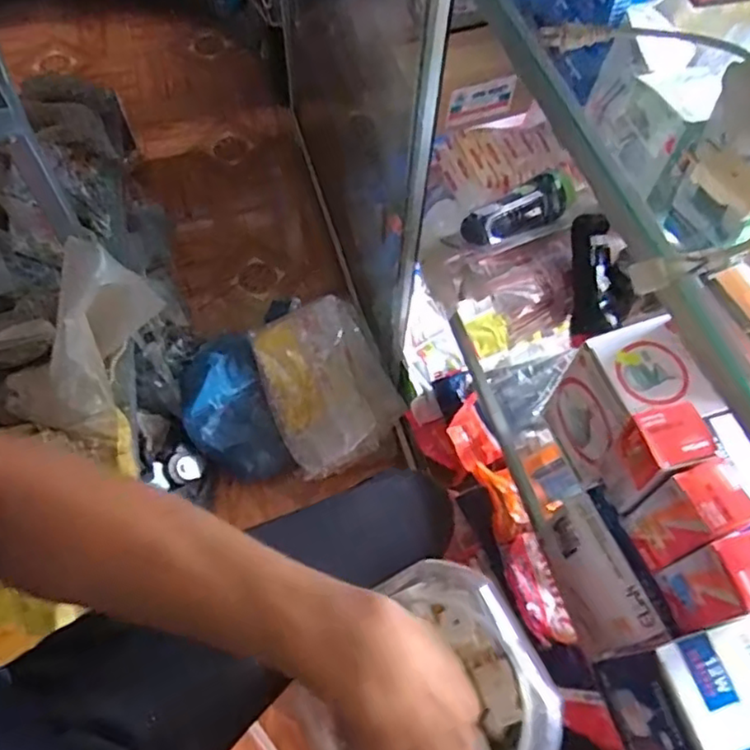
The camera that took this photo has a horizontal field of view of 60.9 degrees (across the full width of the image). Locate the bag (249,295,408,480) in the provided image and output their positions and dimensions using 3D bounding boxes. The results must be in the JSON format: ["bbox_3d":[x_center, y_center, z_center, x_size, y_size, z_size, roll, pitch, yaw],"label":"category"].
[{"bbox_3d":[-0.083,0.019,1.113,0.201,0.084,0.283,-23,65,-14],"label":"bag"}]

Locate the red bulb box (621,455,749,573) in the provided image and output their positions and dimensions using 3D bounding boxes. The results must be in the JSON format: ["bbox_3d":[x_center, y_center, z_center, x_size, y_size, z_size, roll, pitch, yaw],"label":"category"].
[{"bbox_3d":[0.242,0.110,0.501,0.053,0.094,0.051,-23,65,-14],"label":"red bulb box"}]

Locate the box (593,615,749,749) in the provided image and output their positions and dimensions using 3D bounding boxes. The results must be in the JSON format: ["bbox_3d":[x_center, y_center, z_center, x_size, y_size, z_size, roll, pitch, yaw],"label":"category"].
[{"bbox_3d":[0.252,0.258,0.511,0.094,0.129,0.085,-14,63,-10],"label":"box"}]

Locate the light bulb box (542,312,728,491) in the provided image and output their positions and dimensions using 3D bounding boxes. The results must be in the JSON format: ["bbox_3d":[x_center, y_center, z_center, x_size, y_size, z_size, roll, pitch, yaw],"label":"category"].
[{"bbox_3d":[0.248,0.028,0.633,0.104,0.131,0.104,-20,64,-13],"label":"light bulb box"}]

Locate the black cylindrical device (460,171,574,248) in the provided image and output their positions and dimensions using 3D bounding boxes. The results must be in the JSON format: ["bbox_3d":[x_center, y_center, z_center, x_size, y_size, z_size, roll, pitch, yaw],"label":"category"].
[{"bbox_3d":[0.177,-0.199,0.776,0.155,0.045,0.049,-33,68,-18],"label":"black cylindrical device"}]

